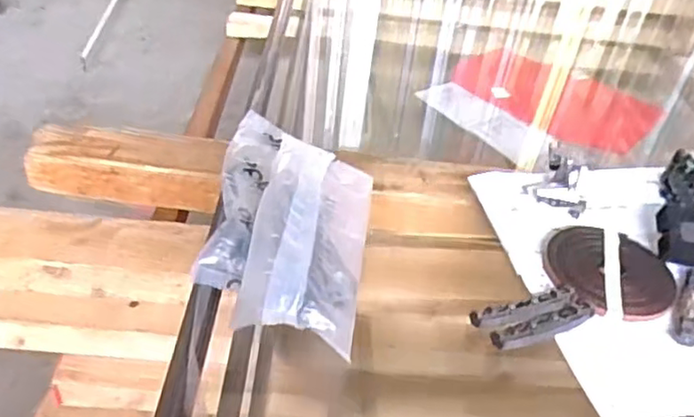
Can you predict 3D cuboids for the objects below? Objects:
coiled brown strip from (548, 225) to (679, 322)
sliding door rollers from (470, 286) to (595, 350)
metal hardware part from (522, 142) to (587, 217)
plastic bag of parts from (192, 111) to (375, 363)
[{"bbox_3d":[0.165,0.037,0.408,0.077,0.008,0.077,4,38,-4],"label":"coiled brown strip"},{"bbox_3d":[0.106,0.061,0.368,0.070,0.005,0.027,-14,43,-25],"label":"sliding door rollers"},{"bbox_3d":[0.154,-0.021,0.464,0.042,0.028,0.040,25,41,21],"label":"metal hardware part"},{"bbox_3d":[-0.034,0.007,0.390,0.093,0.033,0.174,8,38,1],"label":"plastic bag of parts"}]

